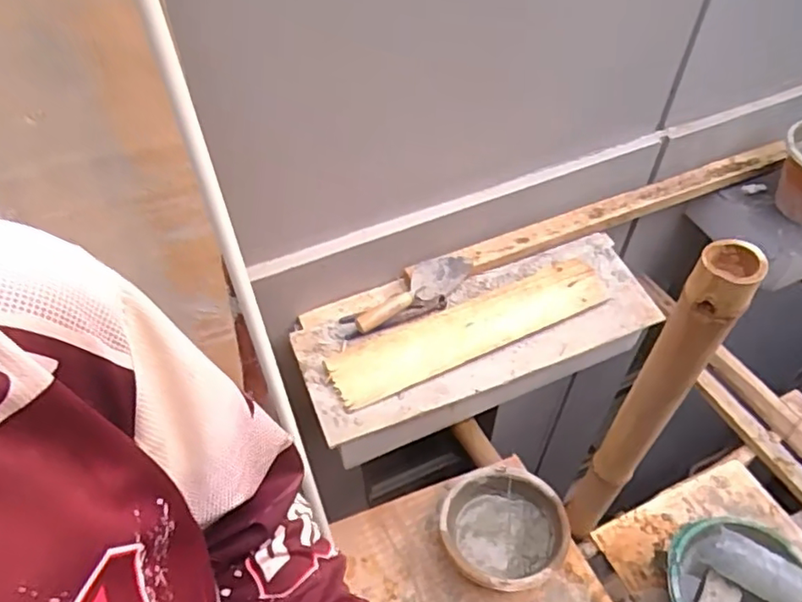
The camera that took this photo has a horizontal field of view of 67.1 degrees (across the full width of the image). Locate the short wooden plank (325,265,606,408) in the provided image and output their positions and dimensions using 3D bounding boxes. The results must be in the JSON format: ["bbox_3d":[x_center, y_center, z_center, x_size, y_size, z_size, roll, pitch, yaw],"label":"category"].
[{"bbox_3d":[0.136,0.054,1.197,0.567,0.025,0.128,-22,73,-12],"label":"short wooden plank"}]

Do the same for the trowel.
[{"bbox_3d":[0.017,-0.021,1.229,0.283,0.044,0.089,-27,55,-19],"label":"trowel"}]

